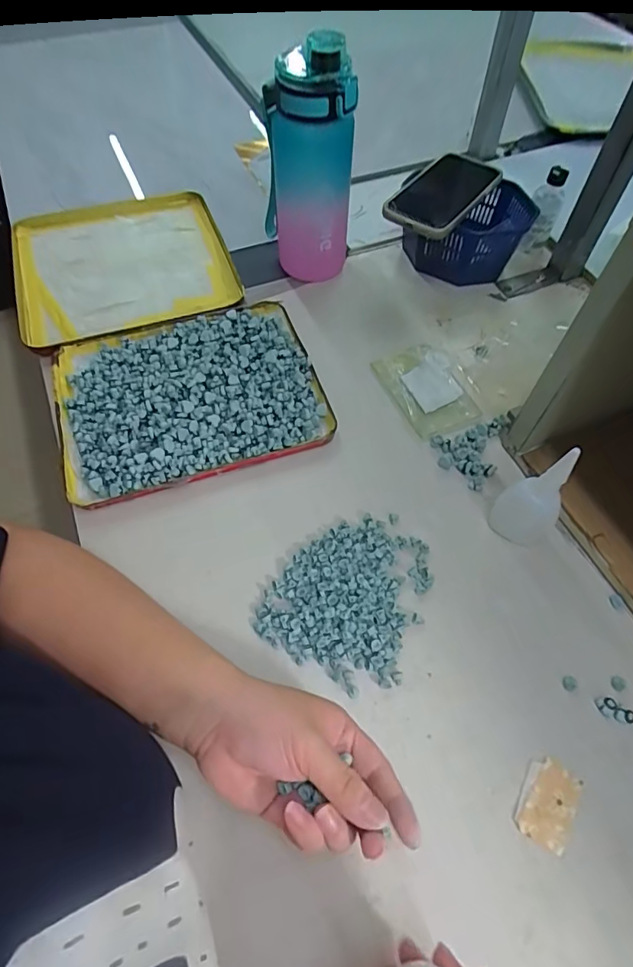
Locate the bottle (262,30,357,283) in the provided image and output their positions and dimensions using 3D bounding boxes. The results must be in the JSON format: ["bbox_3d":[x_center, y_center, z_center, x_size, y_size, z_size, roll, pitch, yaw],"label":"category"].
[{"bbox_3d":[-0.009,-0.322,0.516,0.089,0.225,0.076,1,59,0],"label":"bottle"}]

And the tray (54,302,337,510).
[{"bbox_3d":[-0.125,-0.090,0.482,0.244,0.024,0.198,-16,60,-11],"label":"tray"}]

